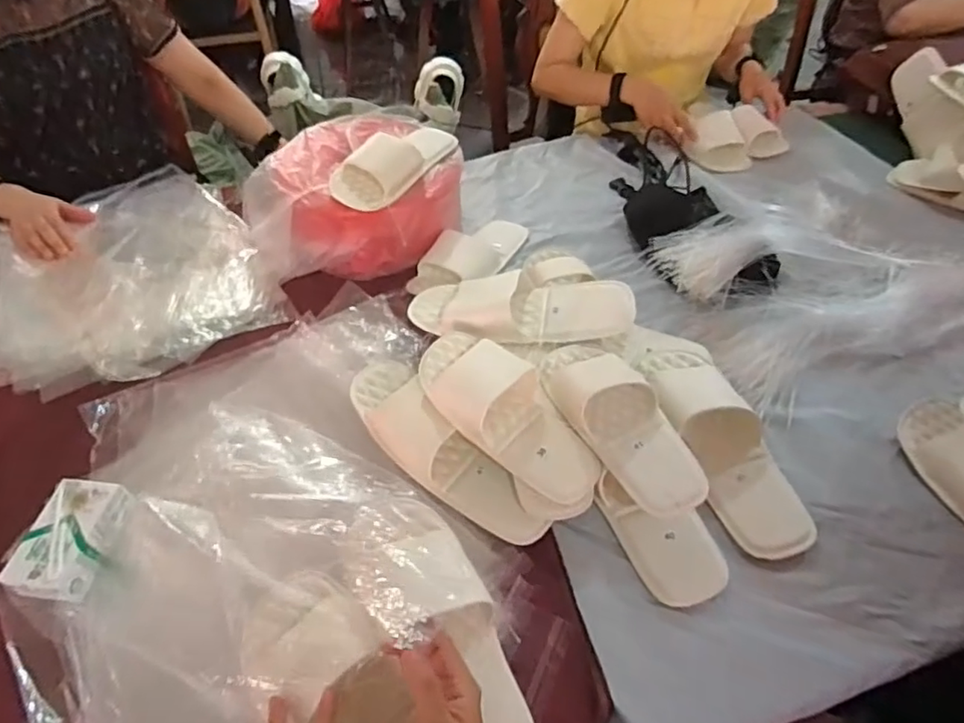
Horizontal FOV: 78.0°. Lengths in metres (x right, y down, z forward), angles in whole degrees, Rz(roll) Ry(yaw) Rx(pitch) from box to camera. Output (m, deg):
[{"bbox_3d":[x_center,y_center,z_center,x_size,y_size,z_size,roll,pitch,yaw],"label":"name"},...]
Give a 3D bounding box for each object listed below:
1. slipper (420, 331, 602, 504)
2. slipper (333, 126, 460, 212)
[{"bbox_3d":[0.030,0.051,0.634,0.233,0.051,0.105,43,65,14],"label":"slipper"},{"bbox_3d":[-0.121,-0.305,0.874,0.097,0.063,0.225,27,53,24],"label":"slipper"}]

